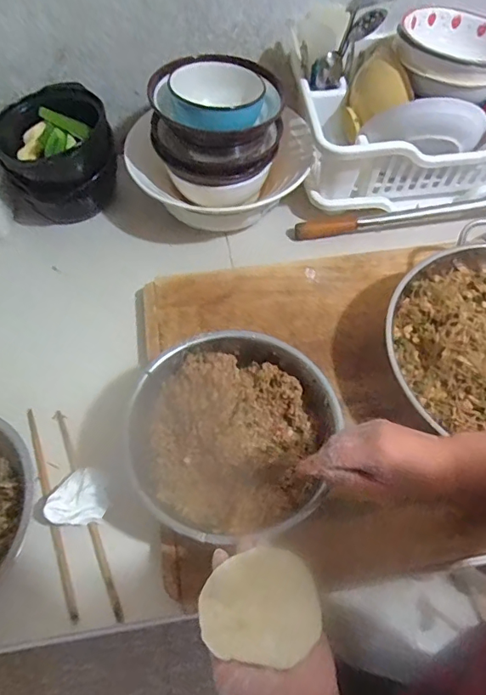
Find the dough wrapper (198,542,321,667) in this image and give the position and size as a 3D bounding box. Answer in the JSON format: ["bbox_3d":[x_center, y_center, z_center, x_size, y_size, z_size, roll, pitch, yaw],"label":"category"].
[{"bbox_3d":[0.015,0.220,0.411,0.103,0.005,0.086,-16,52,-21],"label":"dough wrapper"}]

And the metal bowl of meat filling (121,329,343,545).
[{"bbox_3d":[-0.012,0.098,0.543,0.229,0.072,0.224,0,58,0],"label":"metal bowl of meat filling"}]

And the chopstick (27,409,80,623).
[{"bbox_3d":[-0.225,0.185,0.563,0.010,0.013,0.252,-19,60,-12],"label":"chopstick"}]

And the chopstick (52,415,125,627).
[{"bbox_3d":[-0.188,0.188,0.571,0.012,0.015,0.262,-22,61,-14],"label":"chopstick"}]

